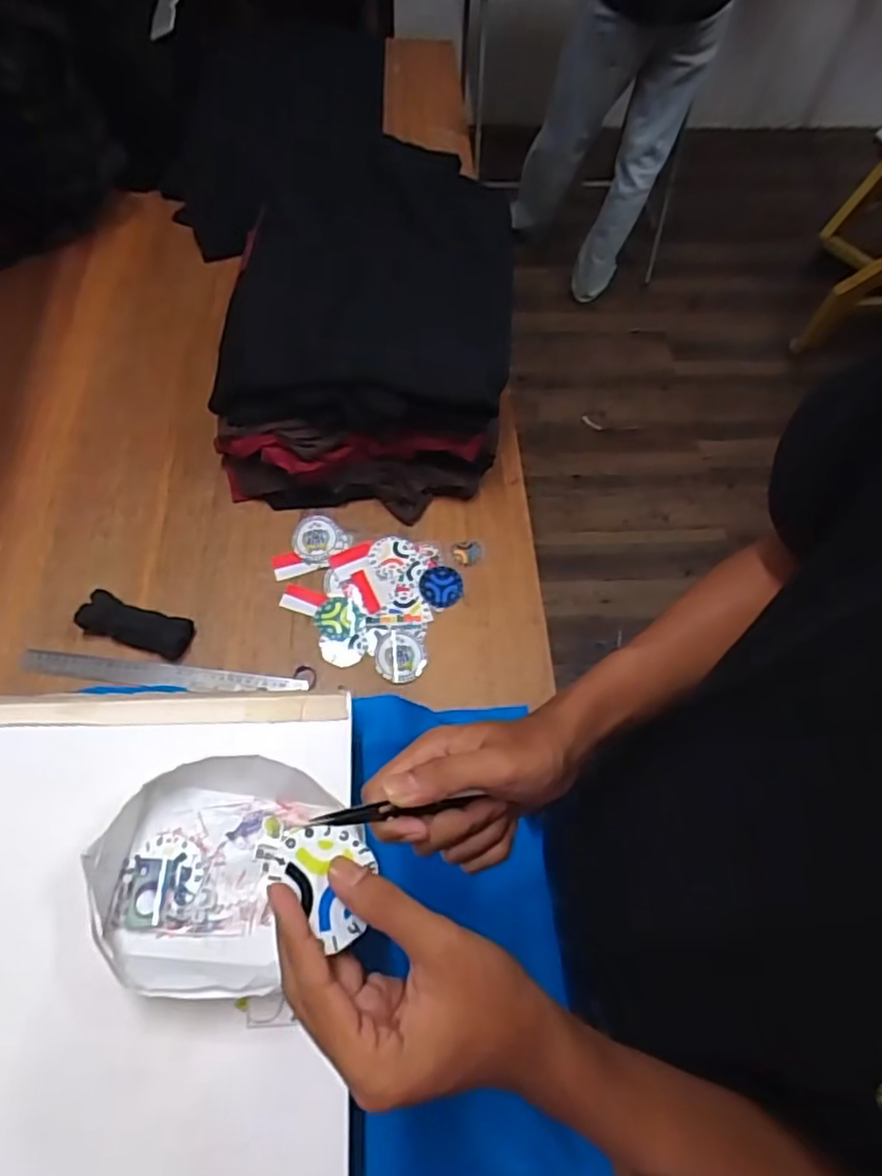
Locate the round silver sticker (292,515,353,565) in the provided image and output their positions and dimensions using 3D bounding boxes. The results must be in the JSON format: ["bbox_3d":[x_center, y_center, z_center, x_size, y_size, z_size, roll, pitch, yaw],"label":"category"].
[{"bbox_3d":[-0.158,-0.063,0.859,0.070,0.006,0.063,40,69,15],"label":"round silver sticker"}]

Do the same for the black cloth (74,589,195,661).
[{"bbox_3d":[-0.352,0.043,0.786,0.124,0.028,0.048,18,65,6],"label":"black cloth"}]

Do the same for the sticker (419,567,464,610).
[{"bbox_3d":[0.000,-0.001,0.842,0.054,0.004,0.056,1,67,-11],"label":"sticker"}]

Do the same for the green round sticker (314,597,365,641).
[{"bbox_3d":[-0.124,0.038,0.817,0.052,0.008,0.052,1,64,-2],"label":"green round sticker"}]

